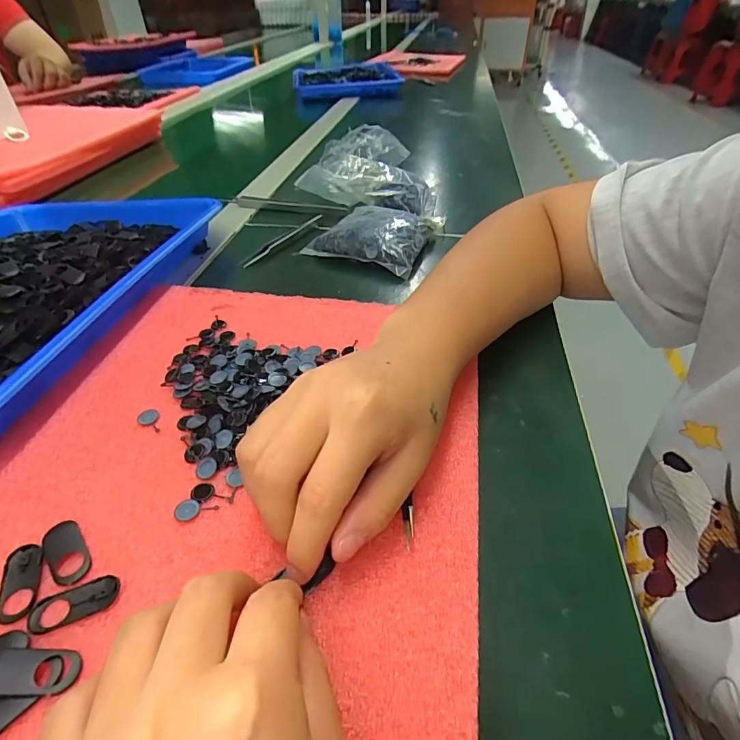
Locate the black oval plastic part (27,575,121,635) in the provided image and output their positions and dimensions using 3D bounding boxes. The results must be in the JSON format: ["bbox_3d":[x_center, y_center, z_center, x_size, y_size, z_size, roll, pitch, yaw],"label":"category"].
[{"bbox_3d":[-0.114,0.089,0.172,0.031,0.004,0.014,-18,43,-19],"label":"black oval plastic part"}]

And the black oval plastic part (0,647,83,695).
[{"bbox_3d":[-0.118,0.103,0.153,0.034,0.007,0.015,-1,40,0],"label":"black oval plastic part"}]

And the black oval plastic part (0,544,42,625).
[{"bbox_3d":[-0.141,0.084,0.178,0.015,0.004,0.032,-16,42,-17],"label":"black oval plastic part"}]

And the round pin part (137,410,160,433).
[{"bbox_3d":[-0.121,0.028,0.244,0.011,0.004,0.019,-26,48,-27],"label":"round pin part"}]

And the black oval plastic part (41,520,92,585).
[{"bbox_3d":[-0.129,0.076,0.188,0.015,0.004,0.033,-31,49,-31],"label":"black oval plastic part"}]

